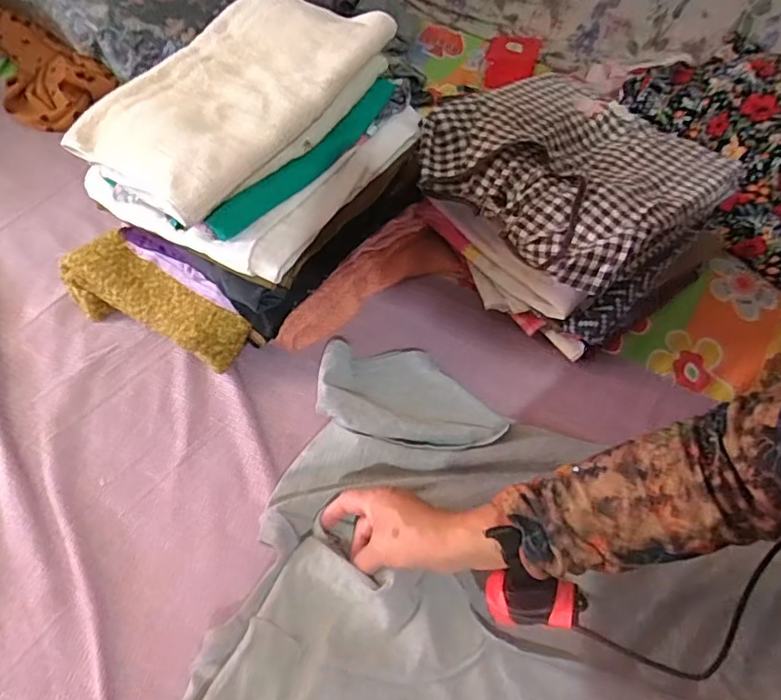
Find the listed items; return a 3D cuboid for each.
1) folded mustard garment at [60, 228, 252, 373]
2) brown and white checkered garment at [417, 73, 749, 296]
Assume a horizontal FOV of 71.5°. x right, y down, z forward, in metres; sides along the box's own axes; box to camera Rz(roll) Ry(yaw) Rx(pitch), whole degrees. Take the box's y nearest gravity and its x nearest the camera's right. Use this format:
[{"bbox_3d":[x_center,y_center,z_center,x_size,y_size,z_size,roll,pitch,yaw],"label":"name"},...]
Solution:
[{"bbox_3d":[-0.268,-0.044,0.630,0.231,0.080,0.073,29,57,17],"label":"folded mustard garment"},{"bbox_3d":[0.227,-0.223,0.654,0.337,0.065,0.284,-31,63,-25],"label":"brown and white checkered garment"}]

